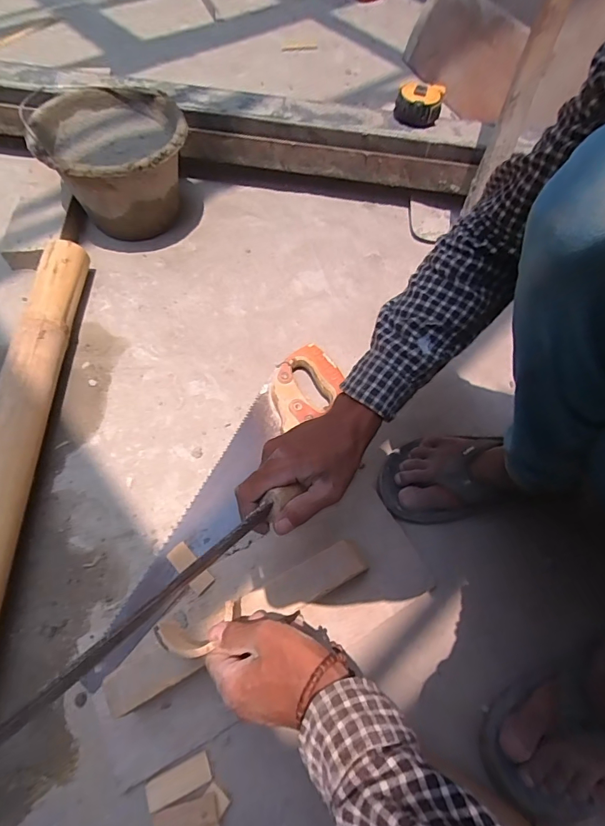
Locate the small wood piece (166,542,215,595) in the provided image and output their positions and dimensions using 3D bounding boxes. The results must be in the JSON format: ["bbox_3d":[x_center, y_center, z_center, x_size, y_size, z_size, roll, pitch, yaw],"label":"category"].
[{"bbox_3d":[-0.133,0.184,0.501,0.025,0.008,0.062,-40,71,-22],"label":"small wood piece"}]

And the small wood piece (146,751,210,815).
[{"bbox_3d":[-0.121,0.361,0.414,0.060,0.007,0.025,-19,64,-14],"label":"small wood piece"}]

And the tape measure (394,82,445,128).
[{"bbox_3d":[0.206,-0.554,0.752,0.083,0.047,0.077,13,61,4],"label":"tape measure"}]

